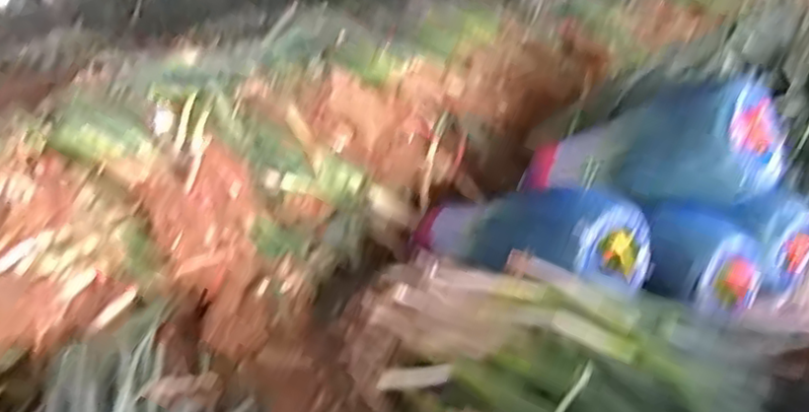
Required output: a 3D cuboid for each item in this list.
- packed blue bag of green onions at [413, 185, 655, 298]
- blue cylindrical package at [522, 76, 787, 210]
[{"bbox_3d":[0.243,0.076,1.658,0.667,0.225,0.237,2,20,46],"label":"packed blue bag of green onions"},{"bbox_3d":[0.627,-0.146,1.790,0.667,0.279,0.208,-7,14,45],"label":"blue cylindrical package"}]

